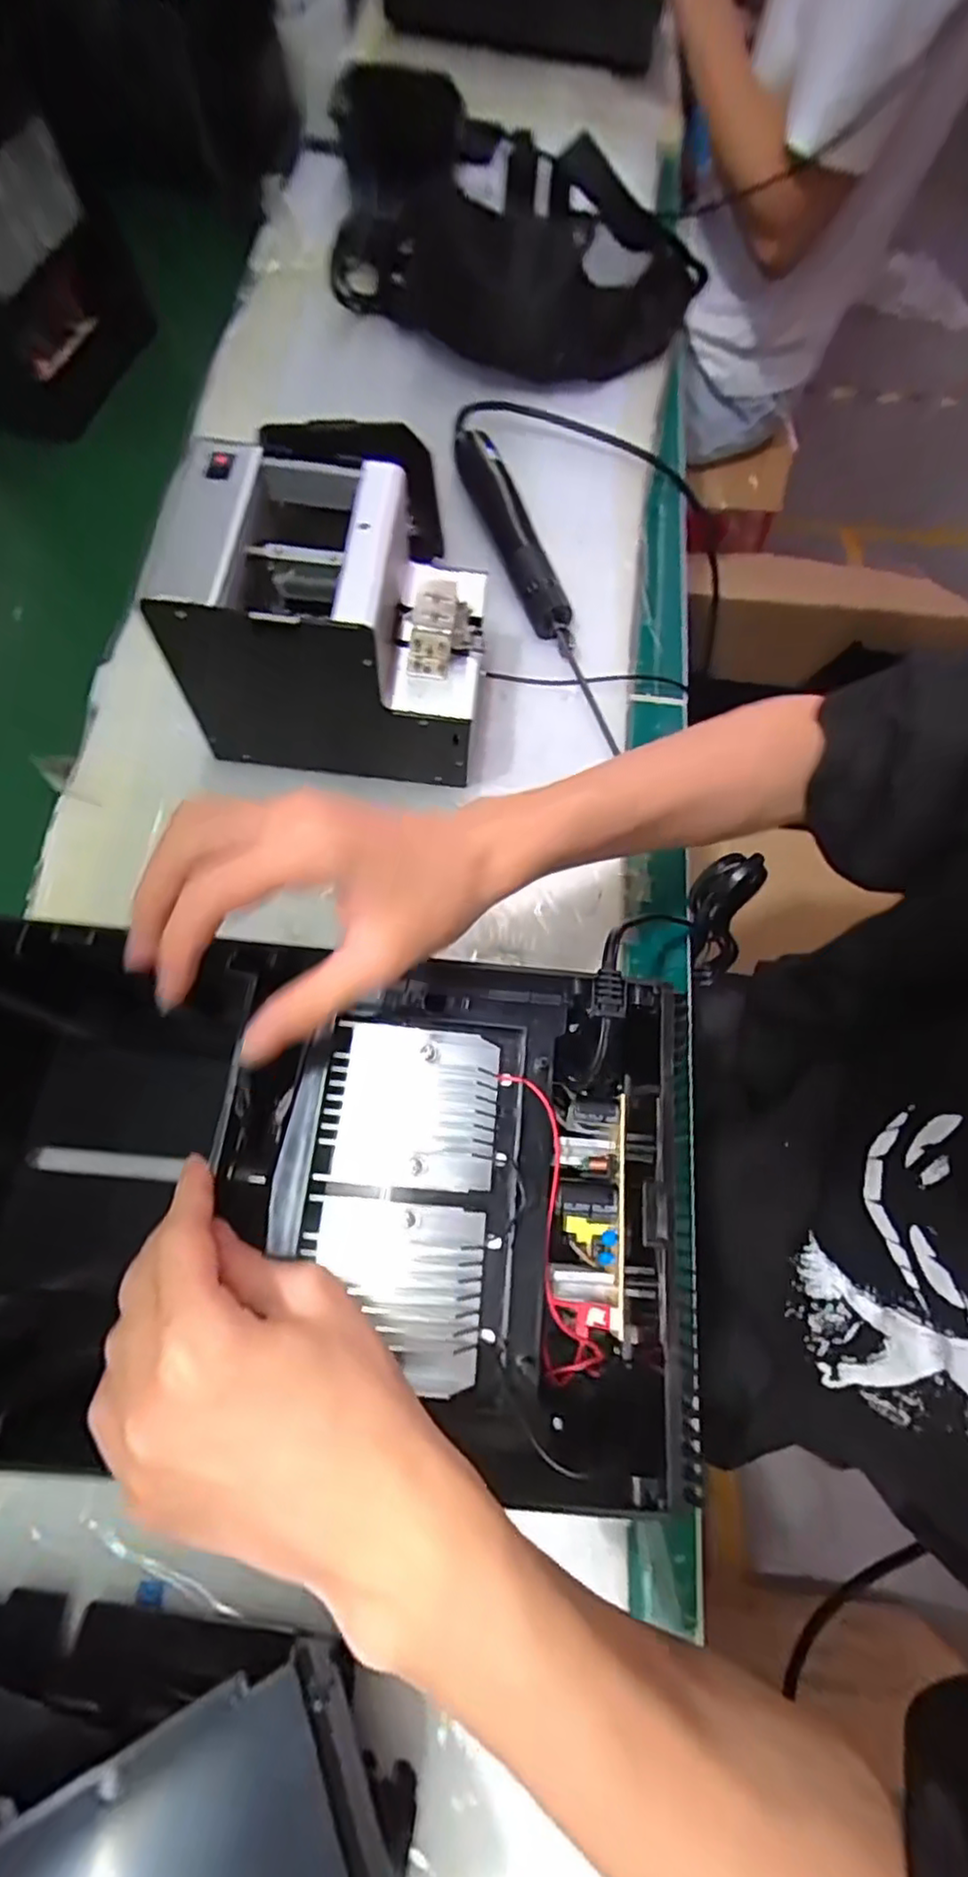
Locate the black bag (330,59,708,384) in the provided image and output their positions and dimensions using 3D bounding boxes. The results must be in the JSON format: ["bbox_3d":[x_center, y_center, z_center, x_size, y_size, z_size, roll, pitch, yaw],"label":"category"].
[{"bbox_3d":[0.027,-0.631,0.620,0.324,0.155,0.153,23,72,8],"label":"black bag"}]

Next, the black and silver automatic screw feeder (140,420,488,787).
[{"bbox_3d":[-0.093,-0.201,0.430,0.176,0.150,0.130,5,70,1],"label":"black and silver automatic screw feeder"}]

